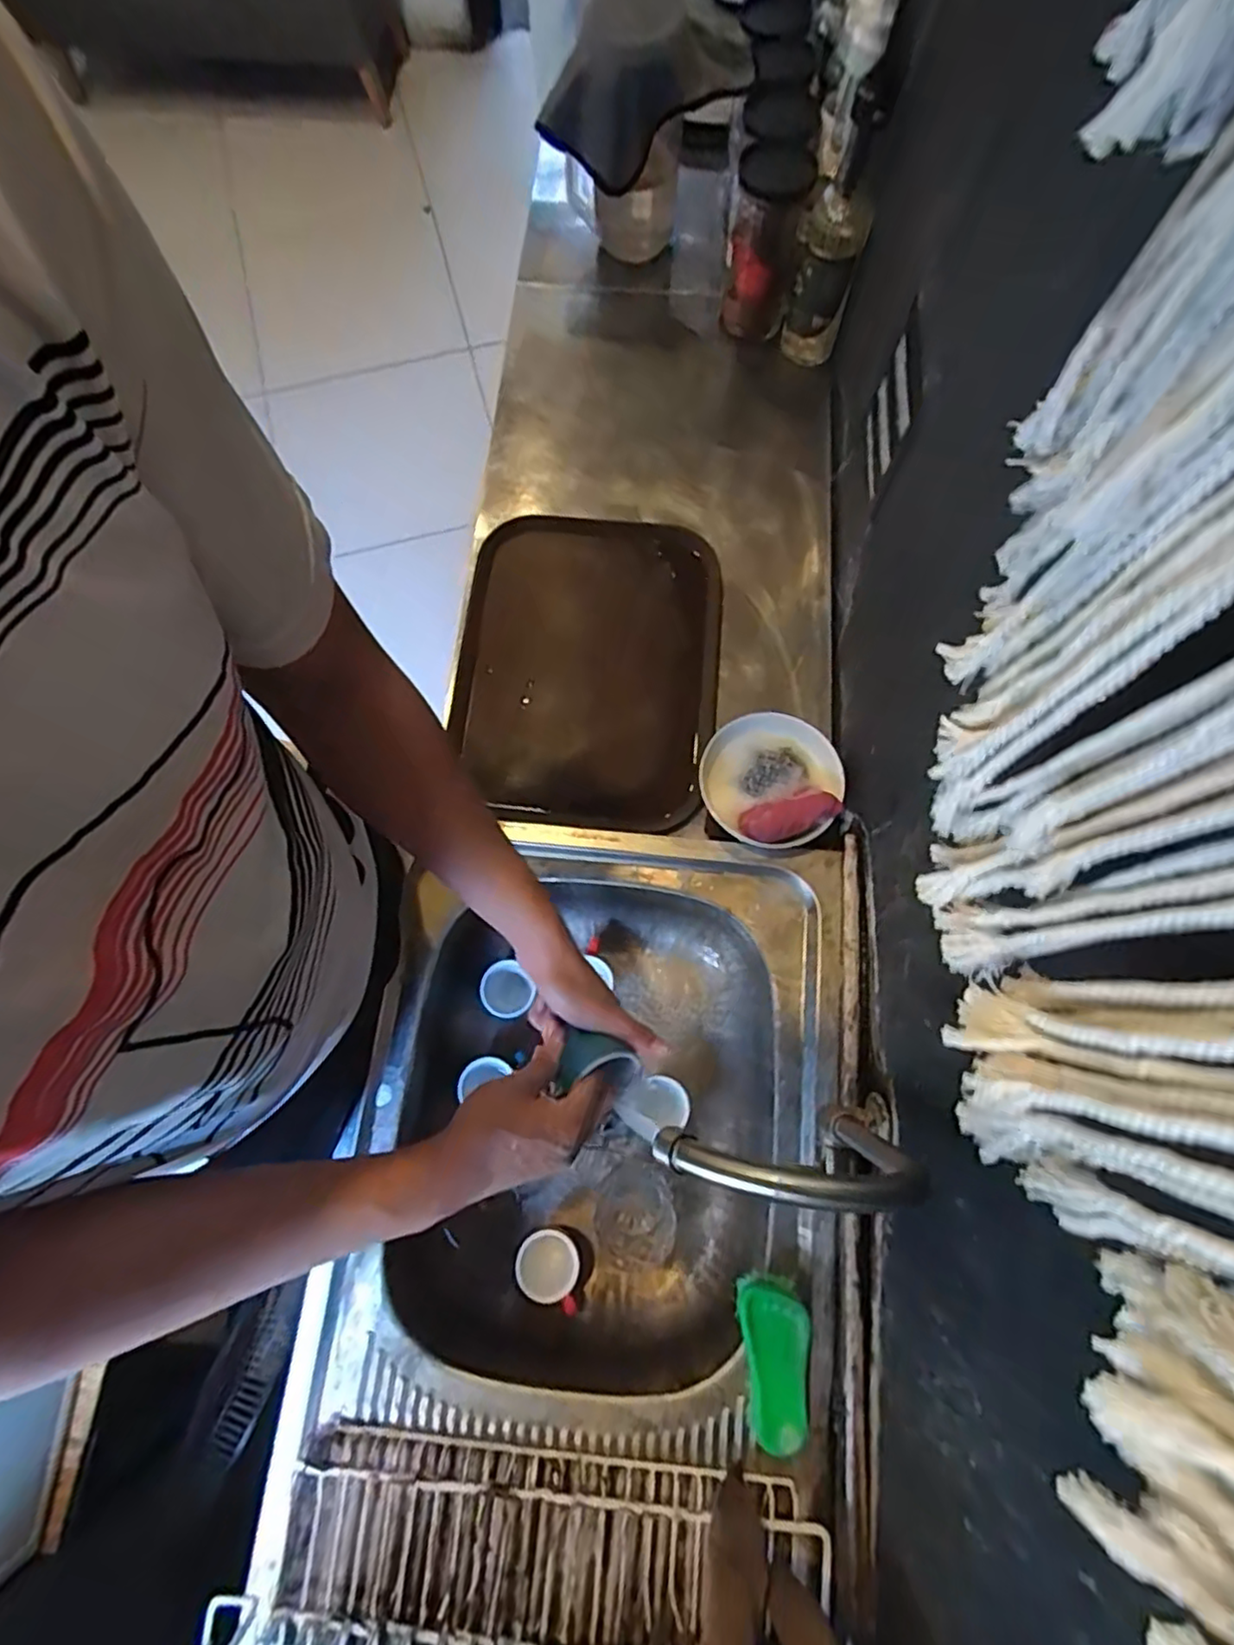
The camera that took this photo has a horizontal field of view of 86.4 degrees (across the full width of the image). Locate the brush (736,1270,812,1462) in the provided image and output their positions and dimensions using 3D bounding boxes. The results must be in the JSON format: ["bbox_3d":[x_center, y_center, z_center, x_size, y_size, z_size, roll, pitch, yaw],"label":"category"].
[{"bbox_3d":[0.141,0.470,0.578,0.060,0.039,0.126,-5,74,0],"label":"brush"}]

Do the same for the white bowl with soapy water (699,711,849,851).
[{"bbox_3d":[0.165,-0.041,0.715,0.146,0.053,0.140,0,74,1],"label":"white bowl with soapy water"}]

